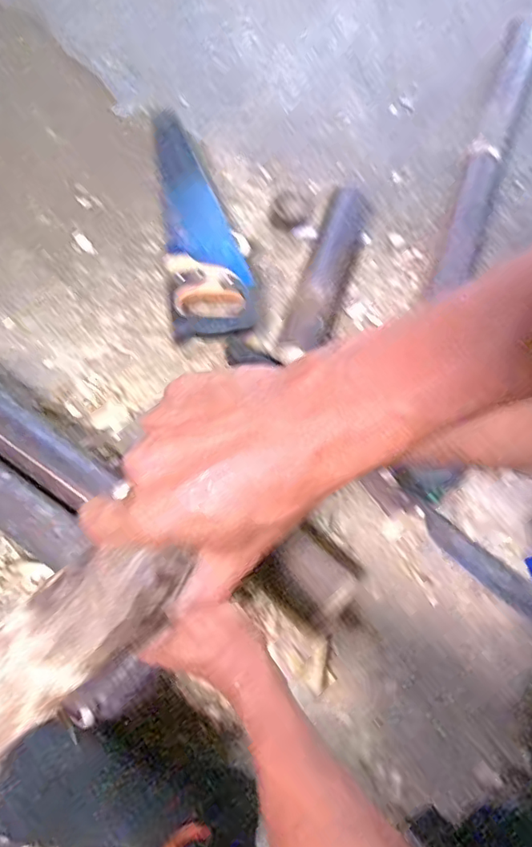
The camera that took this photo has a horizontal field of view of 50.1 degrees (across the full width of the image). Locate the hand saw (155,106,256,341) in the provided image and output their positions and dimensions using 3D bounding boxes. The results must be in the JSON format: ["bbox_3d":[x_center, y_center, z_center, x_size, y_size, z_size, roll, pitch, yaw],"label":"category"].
[{"bbox_3d":[-0.099,-0.313,0.829,0.114,0.035,0.438,-6,68,-11],"label":"hand saw"}]

